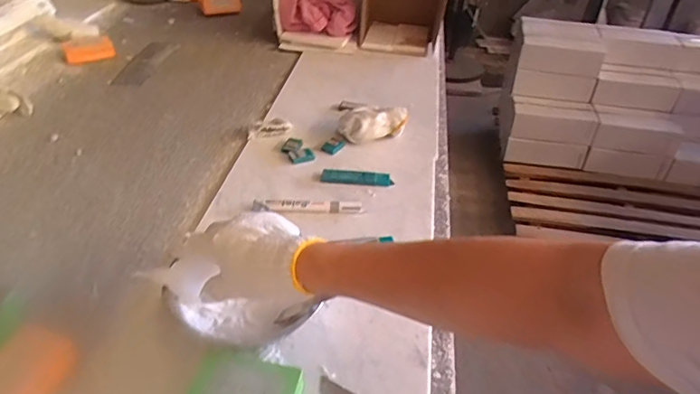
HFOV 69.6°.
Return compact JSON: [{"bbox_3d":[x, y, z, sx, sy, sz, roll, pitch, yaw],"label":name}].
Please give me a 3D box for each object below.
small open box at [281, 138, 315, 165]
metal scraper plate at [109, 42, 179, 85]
[{"bbox_3d":[-0.083,-0.073,0.783,0.039,0.008,0.061,-18,41,-22],"label":"small open box"},{"bbox_3d":[-0.432,-0.292,1.072,0.065,0.008,0.232,3,38,3],"label":"metal scraper plate"}]

